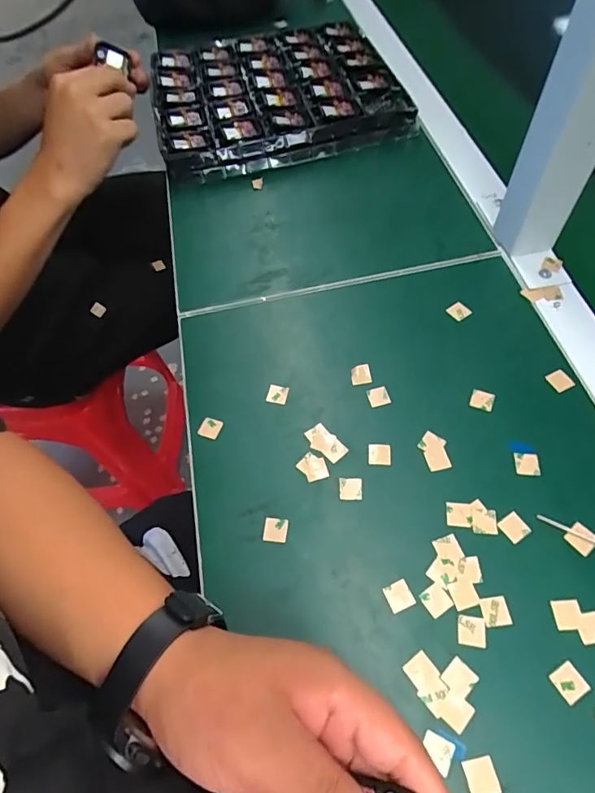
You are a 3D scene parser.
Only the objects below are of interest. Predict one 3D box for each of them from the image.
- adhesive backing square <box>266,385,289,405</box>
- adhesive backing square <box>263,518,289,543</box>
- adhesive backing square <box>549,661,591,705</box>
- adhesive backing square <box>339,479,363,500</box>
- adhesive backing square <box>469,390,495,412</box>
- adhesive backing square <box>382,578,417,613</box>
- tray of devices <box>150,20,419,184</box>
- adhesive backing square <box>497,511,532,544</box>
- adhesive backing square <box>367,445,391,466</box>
[{"bbox_3d":[-0.016,-0.001,0.363,0.015,0.004,0.015,12,72,7],"label":"adhesive backing square"},{"bbox_3d":[-0.015,0.089,0.310,0.015,0.004,0.015,7,65,-3],"label":"adhesive backing square"},{"bbox_3d":[0.149,0.157,0.254,0.016,0.004,0.016,-30,61,-11],"label":"adhesive backing square"},{"bbox_3d":[0.037,0.064,0.321,0.015,0.004,0.015,-1,64,5],"label":"adhesive backing square"},{"bbox_3d":[0.138,0.003,0.348,0.016,0.004,0.015,18,70,10],"label":"adhesive backing square"},{"bbox_3d":[0.062,0.122,0.284,0.016,0.004,0.016,-21,63,-11],"label":"adhesive backing square"},{"bbox_3d":[-0.032,-0.365,0.558,0.277,0.043,0.246,-16,59,-5],"label":"tray of devices"},{"bbox_3d":[0.139,0.084,0.299,0.015,0.004,0.016,-35,68,-10],"label":"adhesive backing square"},{"bbox_3d":[0.059,0.042,0.332,0.016,0.004,0.016,1,64,1],"label":"adhesive backing square"}]

